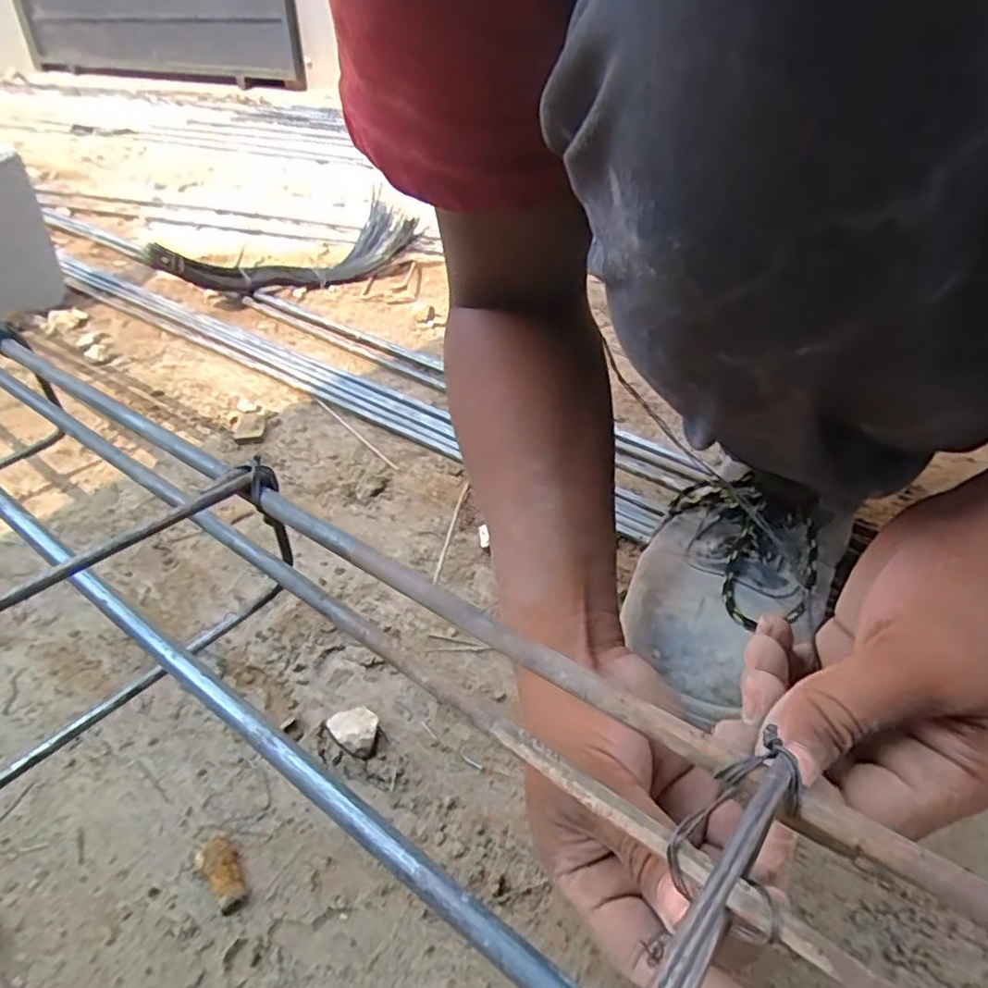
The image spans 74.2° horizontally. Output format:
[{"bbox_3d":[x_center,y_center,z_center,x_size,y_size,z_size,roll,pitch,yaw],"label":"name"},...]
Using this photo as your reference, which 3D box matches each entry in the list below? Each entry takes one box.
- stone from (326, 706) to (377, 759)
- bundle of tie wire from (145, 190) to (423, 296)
[{"bbox_3d":[-0.074,0.126,0.351,0.024,0.013,0.031,-28,44,-34],"label":"stone"},{"bbox_3d":[-0.284,-0.336,0.926,0.390,0.088,0.128,-25,43,-32],"label":"bundle of tie wire"}]

